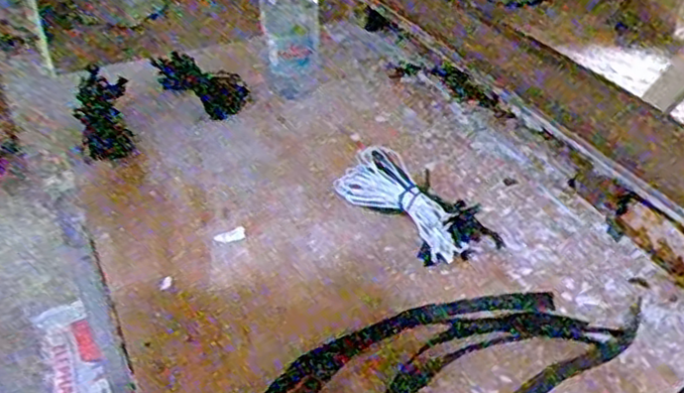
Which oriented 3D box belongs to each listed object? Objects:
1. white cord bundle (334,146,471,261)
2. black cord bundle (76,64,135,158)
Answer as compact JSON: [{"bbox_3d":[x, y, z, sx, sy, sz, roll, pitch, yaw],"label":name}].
[{"bbox_3d":[0.056,0.009,0.627,0.055,0.048,0.130,-29,59,-30],"label":"white cord bundle"},{"bbox_3d":[-0.258,-0.092,0.764,0.050,0.031,0.128,-10,65,-11],"label":"black cord bundle"}]

